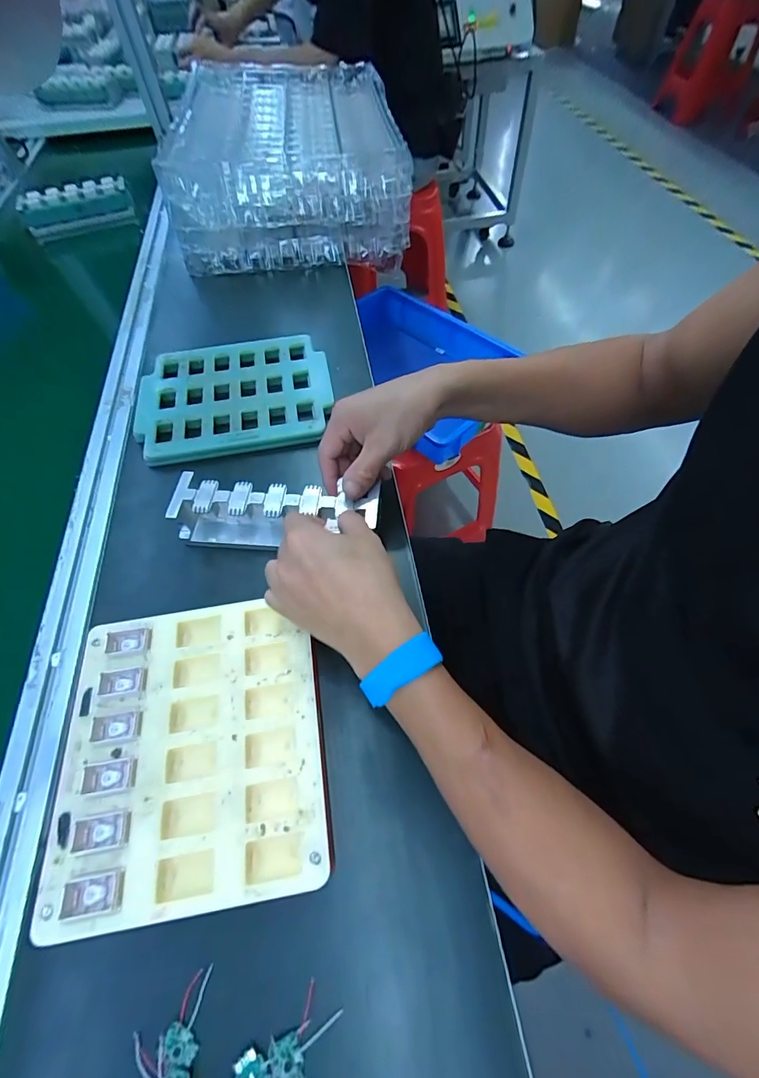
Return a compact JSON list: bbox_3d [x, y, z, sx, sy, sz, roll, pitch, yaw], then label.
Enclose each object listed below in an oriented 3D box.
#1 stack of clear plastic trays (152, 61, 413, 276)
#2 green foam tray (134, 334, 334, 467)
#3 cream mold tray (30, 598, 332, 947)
[{"bbox_3d":[-0.156,-0.680,0.752,0.347,0.113,0.522,-7,59,-2],"label":"stack of clear plastic trays"},{"bbox_3d":[-0.172,-0.173,0.514,0.220,0.021,0.174,-11,59,-4],"label":"green foam tray"},{"bbox_3d":[-0.133,0.148,0.315,0.176,0.028,0.195,-9,59,-3],"label":"cream mold tray"}]

